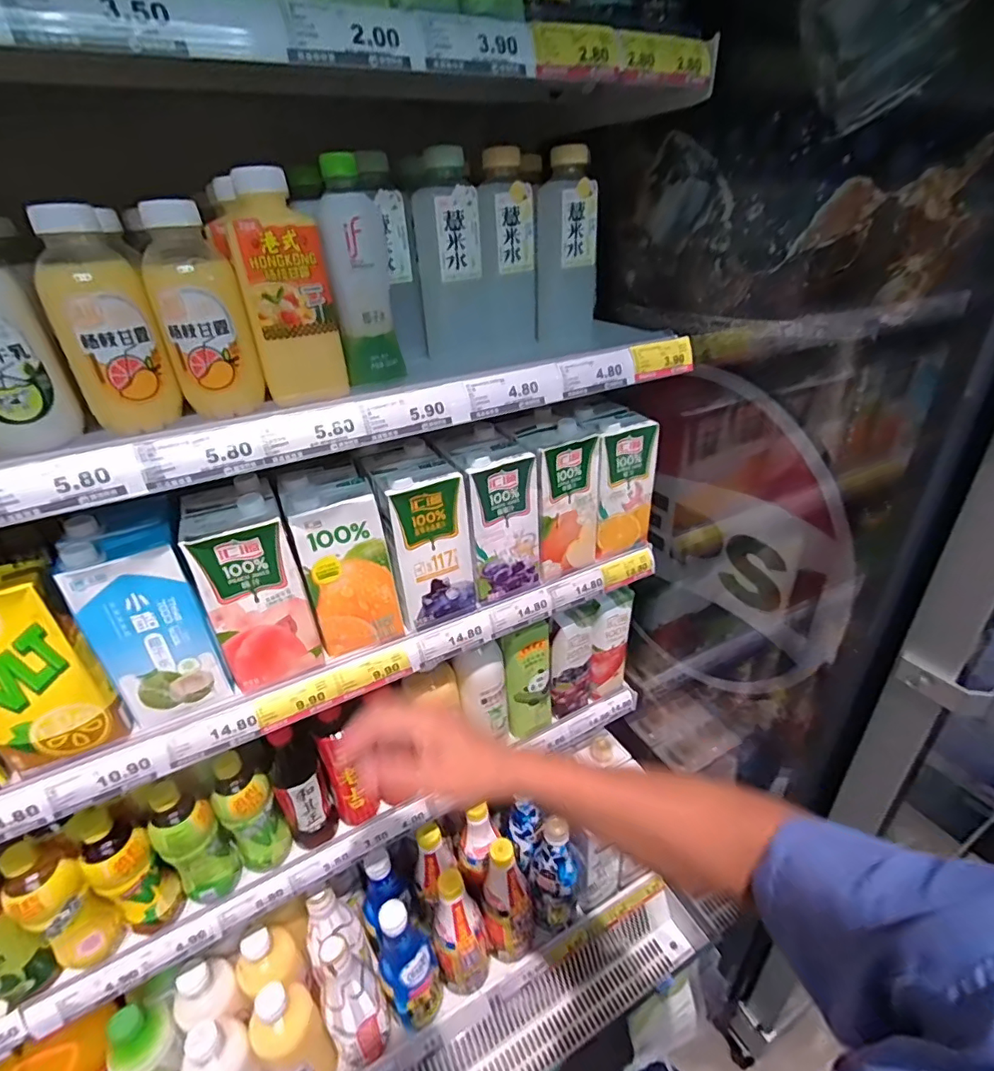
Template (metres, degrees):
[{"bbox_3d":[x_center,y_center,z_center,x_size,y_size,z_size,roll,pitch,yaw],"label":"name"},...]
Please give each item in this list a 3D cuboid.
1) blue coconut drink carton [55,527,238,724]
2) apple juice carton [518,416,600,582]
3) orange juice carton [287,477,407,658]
[{"bbox_3d":[-0.345,0.090,0.521,0.094,0.193,0.054,-23,36,-30],"label":"blue coconut drink carton"},{"bbox_3d":[0.083,-0.049,0.705,0.092,0.188,0.068,-17,33,-23],"label":"apple juice carton"},{"bbox_3d":[-0.169,0.037,0.601,0.094,0.188,0.056,-10,31,-12],"label":"orange juice carton"}]

